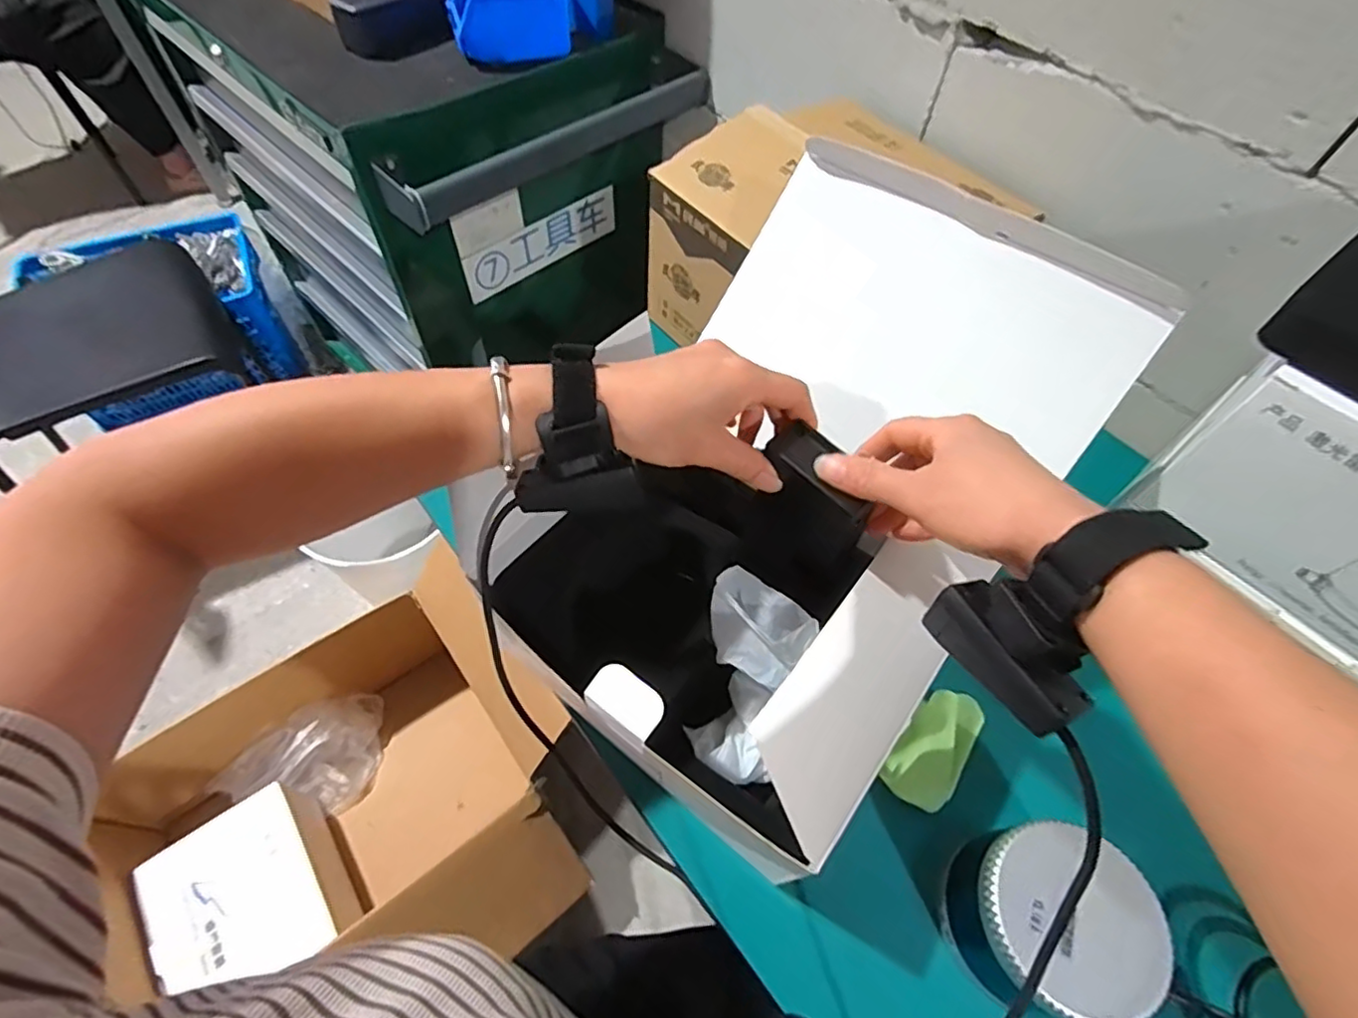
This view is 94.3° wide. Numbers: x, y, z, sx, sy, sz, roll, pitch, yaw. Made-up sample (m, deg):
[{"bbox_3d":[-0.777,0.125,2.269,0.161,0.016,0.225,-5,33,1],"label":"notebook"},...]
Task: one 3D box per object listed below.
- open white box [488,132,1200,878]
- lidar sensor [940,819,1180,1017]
[{"bbox_3d":[0.081,-0.022,0.423,0.269,0.216,0.378,34,62,18],"label":"open white box"},{"bbox_3d":[0.220,0.248,0.380,0.097,0.087,0.092,1,57,-2],"label":"lidar sensor"}]

